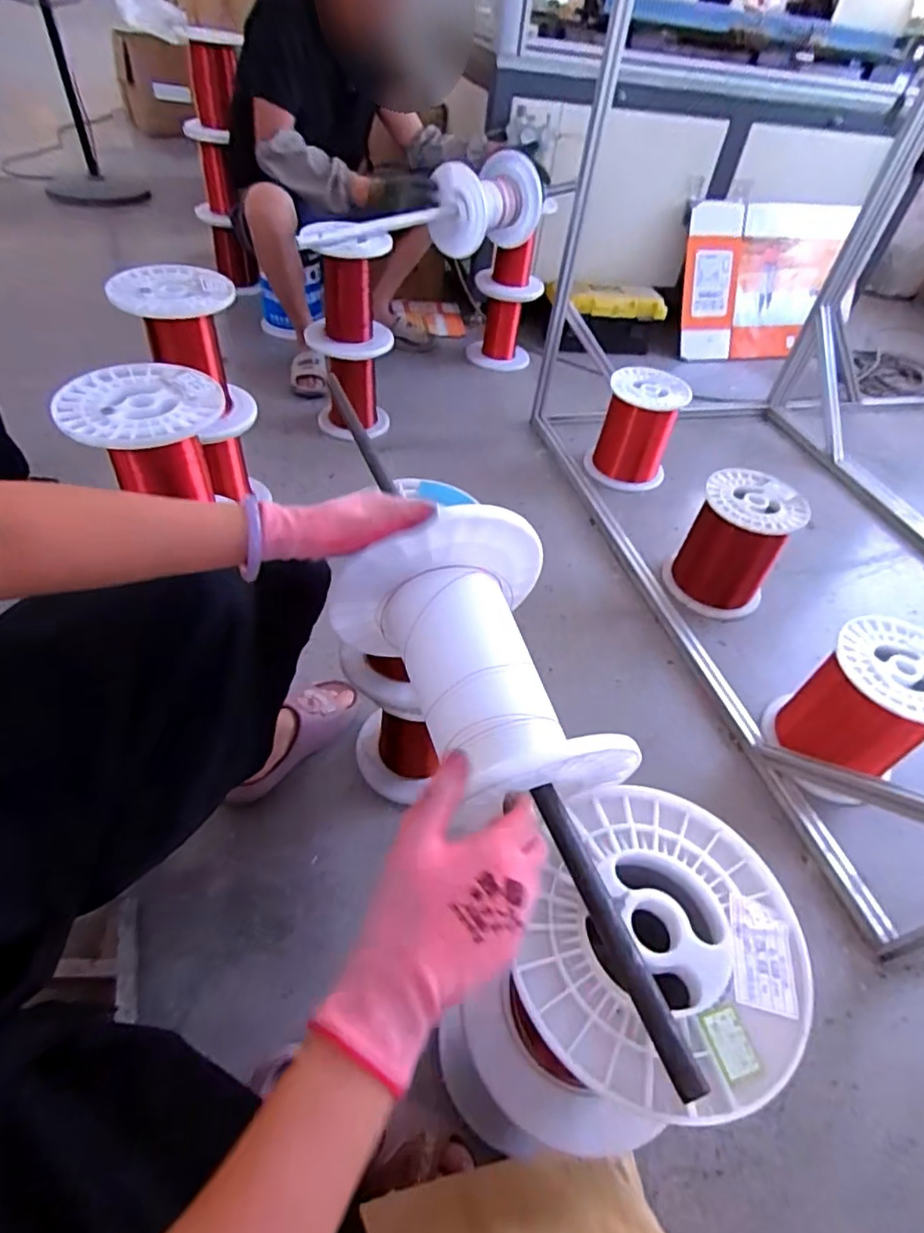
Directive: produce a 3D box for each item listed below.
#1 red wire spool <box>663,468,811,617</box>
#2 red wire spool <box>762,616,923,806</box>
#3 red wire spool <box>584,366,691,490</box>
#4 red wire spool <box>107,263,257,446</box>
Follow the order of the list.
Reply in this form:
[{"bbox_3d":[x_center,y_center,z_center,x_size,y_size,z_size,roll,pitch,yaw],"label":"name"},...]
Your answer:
[{"bbox_3d":[0.574,-0.154,1.265,0.198,0.249,0.195,3,48,-3],"label":"red wire spool"},{"bbox_3d":[0.660,0.154,0.987,0.202,0.236,0.196,4,47,-4],"label":"red wire spool"},{"bbox_3d":[0.459,-0.494,1.564,0.208,0.235,0.191,16,49,9],"label":"red wire spool"},{"bbox_3d":[-0.504,-0.490,1.114,0.189,0.247,0.184,4,47,-4],"label":"red wire spool"}]

